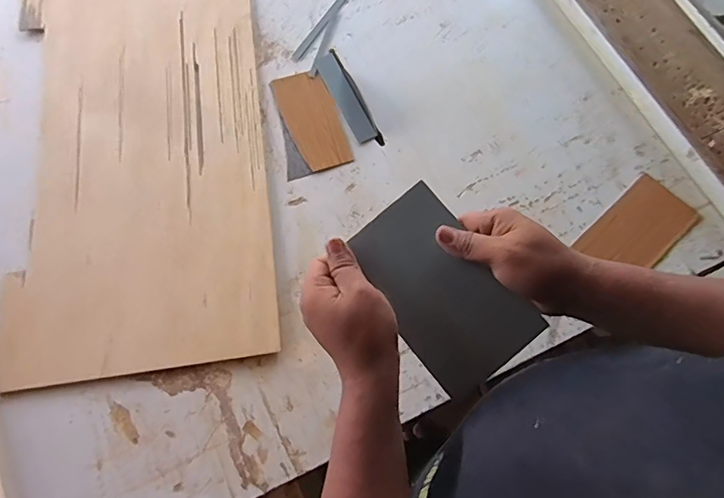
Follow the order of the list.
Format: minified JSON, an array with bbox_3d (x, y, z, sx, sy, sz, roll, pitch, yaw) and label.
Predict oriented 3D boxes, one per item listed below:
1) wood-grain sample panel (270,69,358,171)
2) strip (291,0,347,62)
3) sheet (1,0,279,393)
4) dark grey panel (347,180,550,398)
[{"bbox_3d":[-0.081,-0.214,0.806,0.087,0.006,0.183,-24,75,-7],"label":"wood-grain sample panel"},{"bbox_3d":[-0.064,-0.415,0.873,0.019,0.004,0.201,33,76,9],"label":"strip"},{"bbox_3d":[-0.355,-0.186,0.794,0.390,0.018,0.753,-6,75,-3],"label":"sheet"},{"bbox_3d":[0.071,0.036,0.450,0.105,0.012,0.173,-39,80,-4],"label":"dark grey panel"}]

